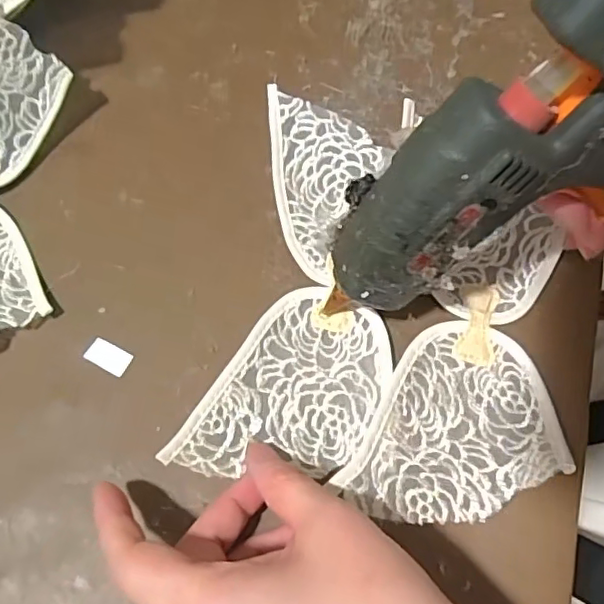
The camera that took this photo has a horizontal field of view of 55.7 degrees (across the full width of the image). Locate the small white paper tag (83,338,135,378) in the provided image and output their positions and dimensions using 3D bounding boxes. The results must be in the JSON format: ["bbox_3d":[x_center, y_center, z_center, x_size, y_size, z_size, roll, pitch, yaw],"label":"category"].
[{"bbox_3d":[-0.097,0.027,0.285,0.022,0.004,0.013,25,67,9],"label":"small white paper tag"}]

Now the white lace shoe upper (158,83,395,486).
[{"bbox_3d":[0.004,-0.014,0.292,0.087,0.029,0.205,8,68,2],"label":"white lace shoe upper"}]

